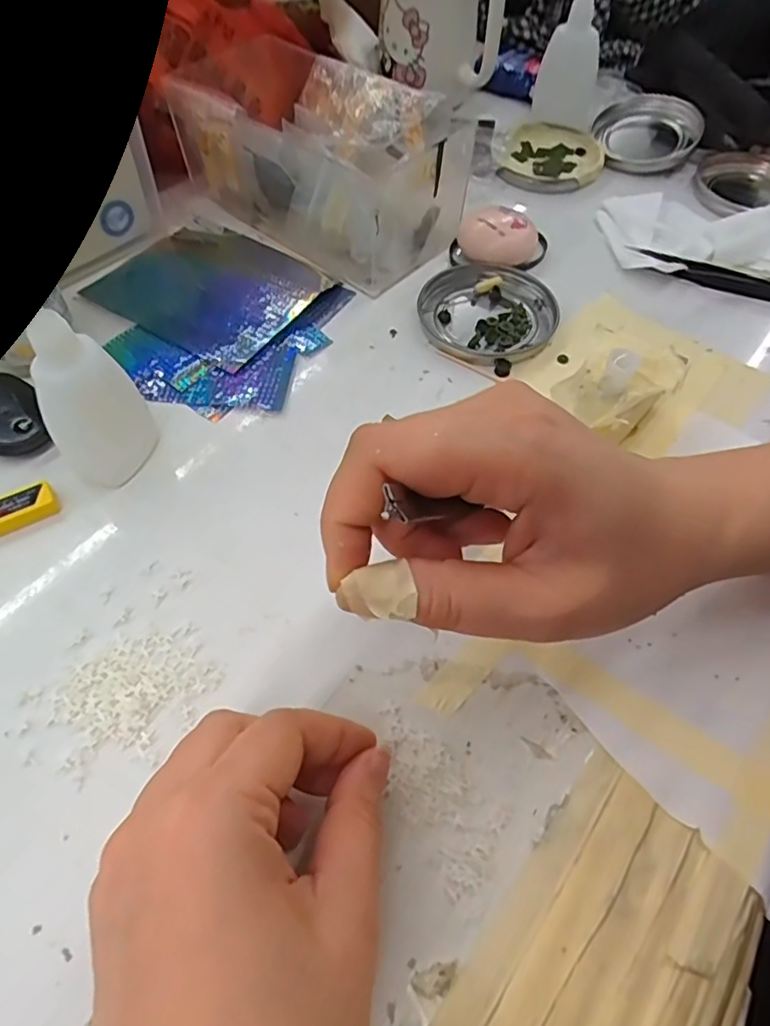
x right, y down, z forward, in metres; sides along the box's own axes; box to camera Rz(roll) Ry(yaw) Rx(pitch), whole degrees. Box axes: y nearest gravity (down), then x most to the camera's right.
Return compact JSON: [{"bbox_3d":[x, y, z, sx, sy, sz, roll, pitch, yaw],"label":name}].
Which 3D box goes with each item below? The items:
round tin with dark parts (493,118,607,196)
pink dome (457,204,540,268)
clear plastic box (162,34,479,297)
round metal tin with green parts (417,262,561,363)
[{"bbox_3d":[0.121,-0.266,0.444,0.077,0.013,0.088,11,58,6],"label":"round tin with dark parts"},{"bbox_3d":[0.069,-0.170,0.371,0.048,0.023,0.039,16,59,9],"label":"pink dome"},{"bbox_3d":[-0.040,-0.224,0.377,0.177,0.072,0.091,36,64,20],"label":"clear plastic box"},{"bbox_3d":[0.057,-0.117,0.348,0.077,0.009,0.076,0,57,0],"label":"round metal tin with green parts"}]

